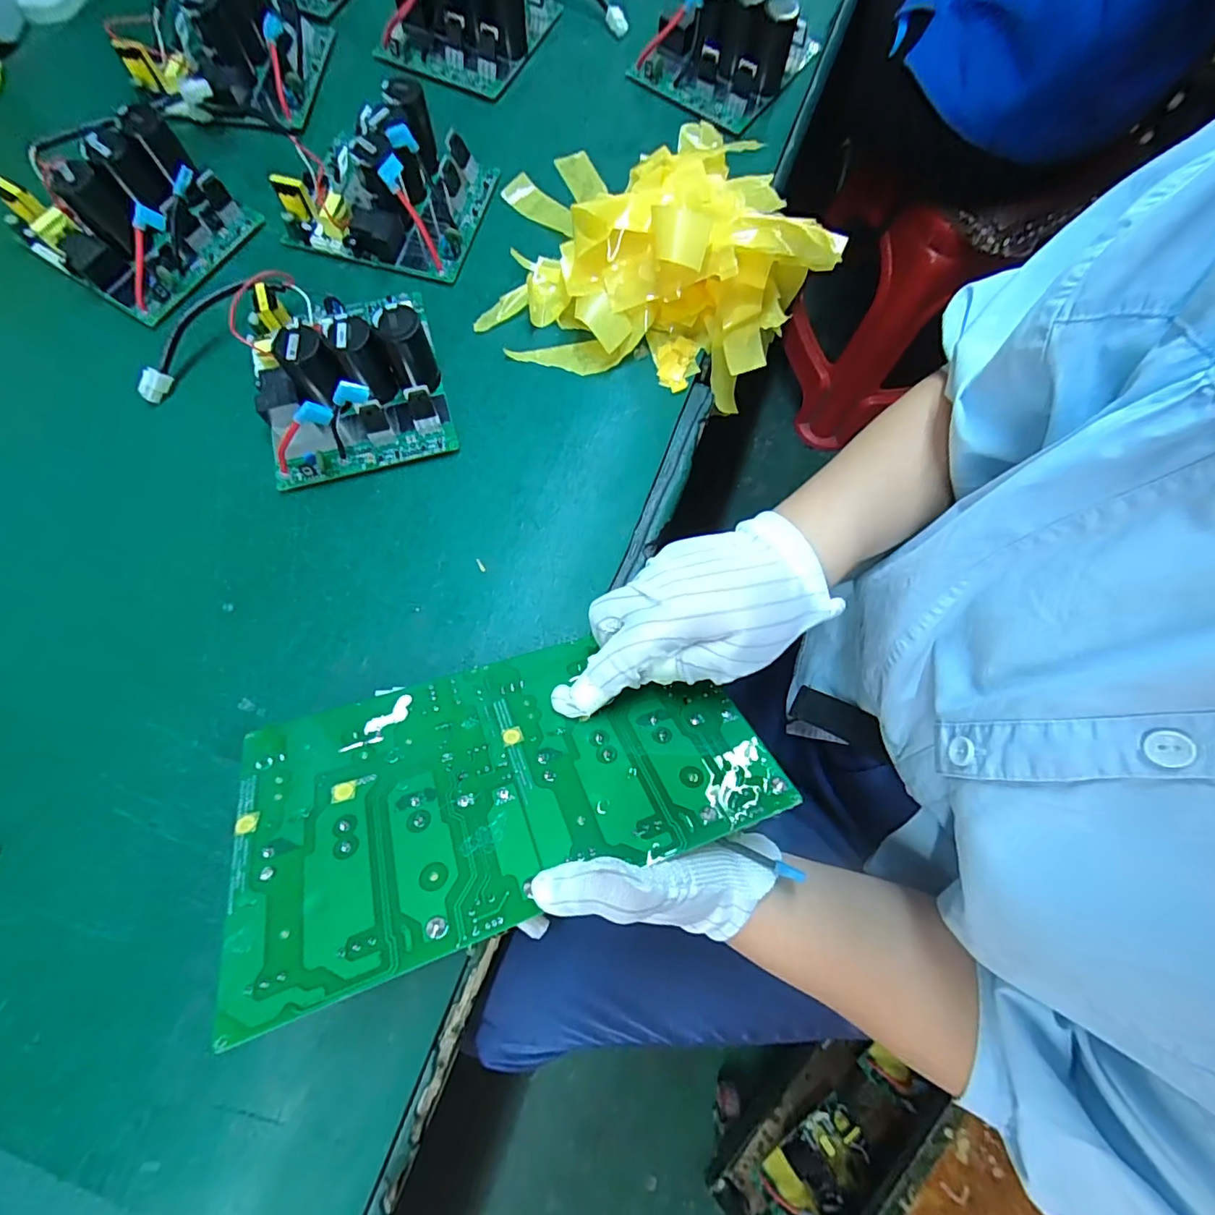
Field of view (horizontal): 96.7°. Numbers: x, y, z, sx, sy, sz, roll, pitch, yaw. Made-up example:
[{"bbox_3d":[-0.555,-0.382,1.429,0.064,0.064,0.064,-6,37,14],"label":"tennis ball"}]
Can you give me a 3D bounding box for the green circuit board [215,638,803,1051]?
[{"bbox_3d":[-0.049,0.078,0.264,0.236,0.004,0.136,-15,45,-16],"label":"green circuit board"}]

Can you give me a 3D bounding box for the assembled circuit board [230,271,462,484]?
[{"bbox_3d":[-0.179,-0.164,0.356,0.123,0.057,0.144,-15,75,-6],"label":"assembled circuit board"}]

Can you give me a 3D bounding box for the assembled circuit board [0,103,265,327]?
[{"bbox_3d":[-0.348,-0.289,0.383,0.133,0.058,0.118,33,75,7],"label":"assembled circuit board"}]

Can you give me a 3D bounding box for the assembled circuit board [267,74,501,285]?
[{"bbox_3d":[-0.168,-0.324,0.402,0.140,0.056,0.119,13,74,2],"label":"assembled circuit board"}]

